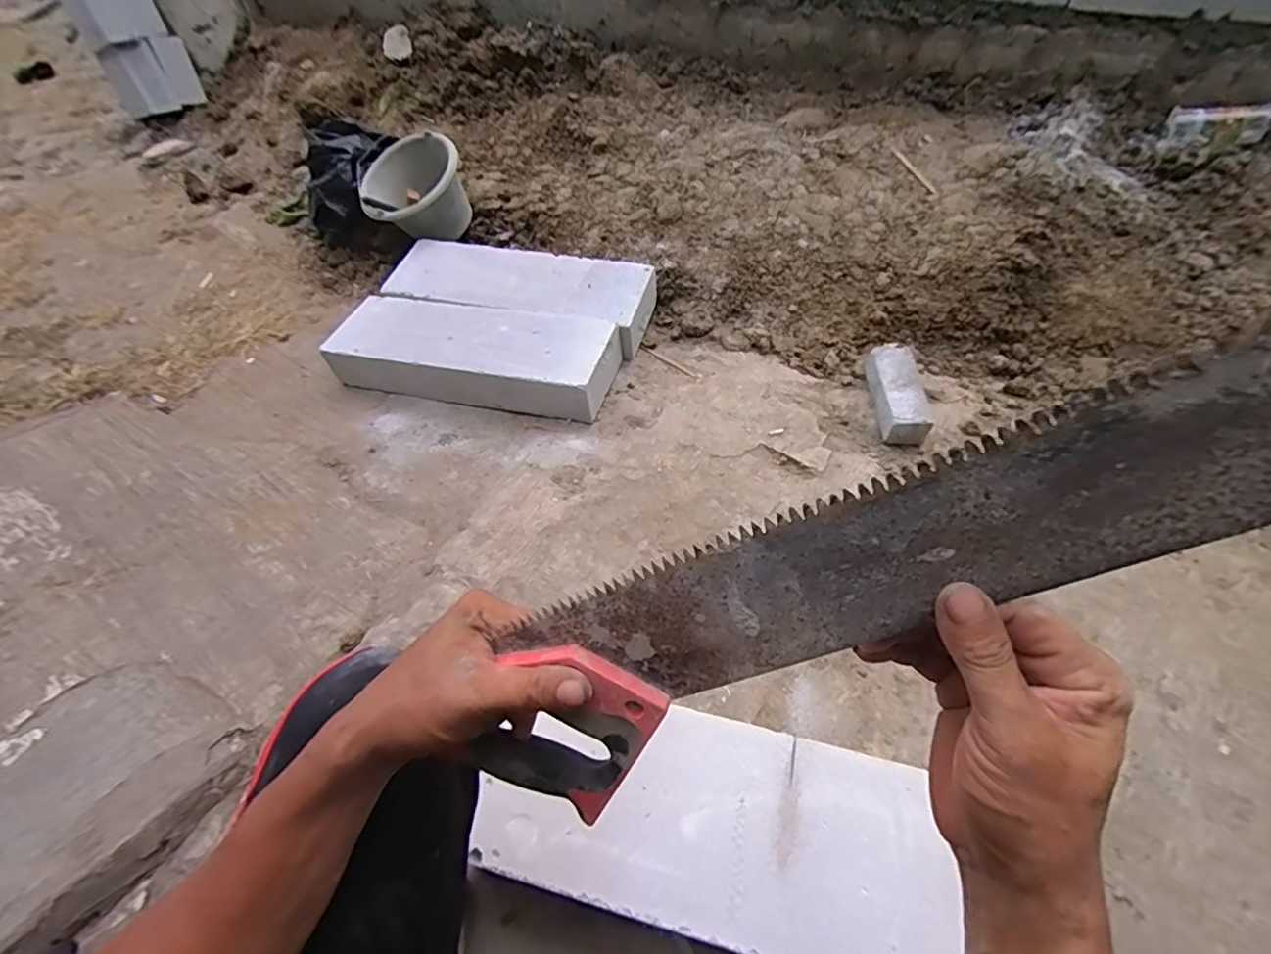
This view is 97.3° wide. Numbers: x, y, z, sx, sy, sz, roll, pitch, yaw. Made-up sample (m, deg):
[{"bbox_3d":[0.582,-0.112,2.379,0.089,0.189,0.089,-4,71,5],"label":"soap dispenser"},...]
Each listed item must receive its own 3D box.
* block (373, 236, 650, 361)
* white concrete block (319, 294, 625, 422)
[{"bbox_3d":[-0.260,-0.411,1.260,0.594,0.096,0.220,10,57,10],"label":"block"},{"bbox_3d":[-0.340,-0.262,1.175,0.600,0.113,0.204,10,52,10],"label":"white concrete block"}]

